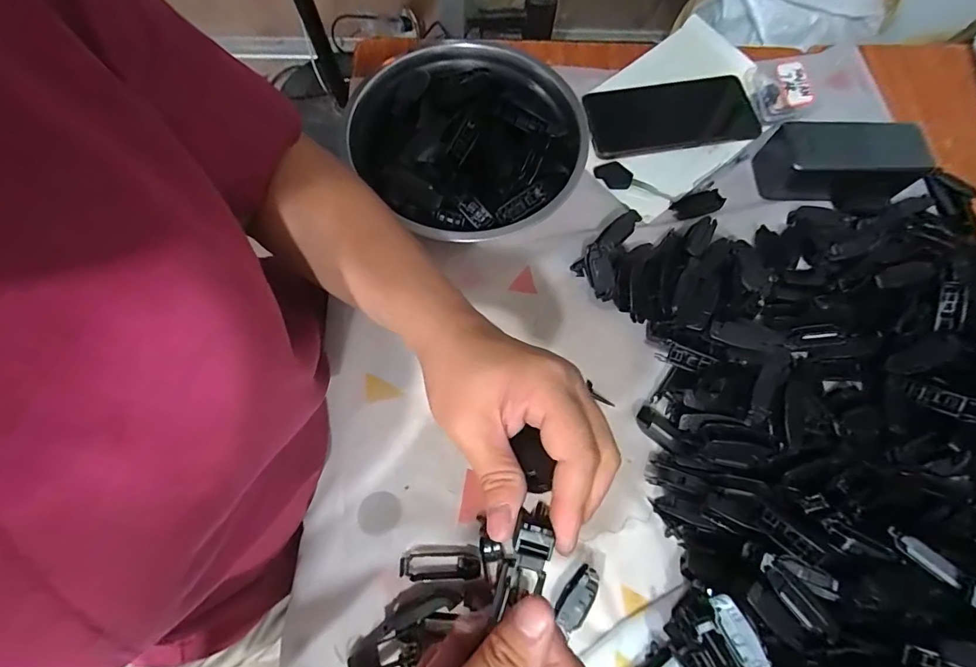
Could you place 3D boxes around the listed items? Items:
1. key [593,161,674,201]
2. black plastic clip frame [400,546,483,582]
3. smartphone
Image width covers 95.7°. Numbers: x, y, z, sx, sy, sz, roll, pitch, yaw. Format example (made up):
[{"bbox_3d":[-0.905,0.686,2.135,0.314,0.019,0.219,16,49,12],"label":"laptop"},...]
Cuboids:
[{"bbox_3d":[0.137,-0.142,0.419,0.075,0.006,0.025,34,73,10],"label":"key"},{"bbox_3d":[-0.034,0.166,0.317,0.058,0.004,0.023,0,71,-2],"label":"black plastic clip frame"},{"bbox_3d":[0.187,-0.218,0.442,0.169,0.015,0.075,-8,72,-5],"label":"smartphone"}]

